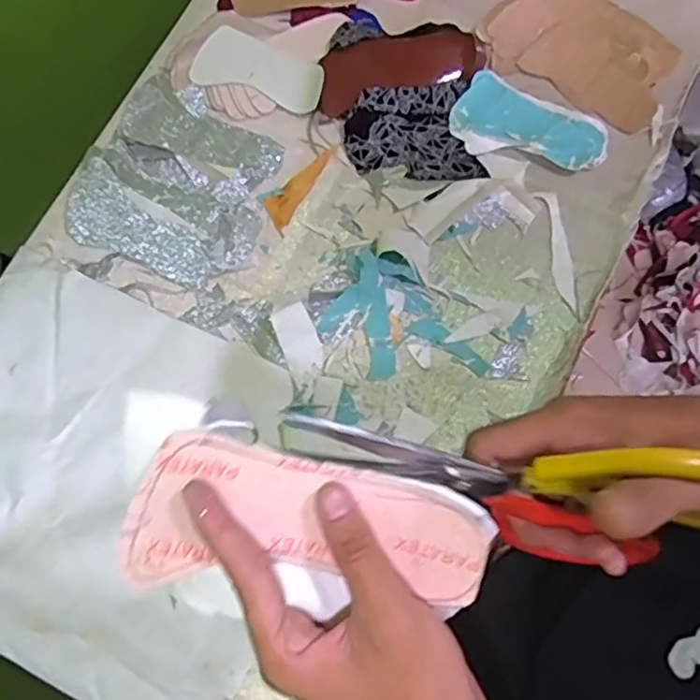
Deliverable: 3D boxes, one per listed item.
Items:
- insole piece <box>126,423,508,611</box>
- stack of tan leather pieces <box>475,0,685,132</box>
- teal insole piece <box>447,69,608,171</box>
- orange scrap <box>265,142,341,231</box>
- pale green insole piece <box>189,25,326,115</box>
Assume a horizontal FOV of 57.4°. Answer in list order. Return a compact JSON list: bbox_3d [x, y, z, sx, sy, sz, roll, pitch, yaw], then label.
[{"bbox_3d":[-0.020,0.077,0.288,0.160,0.019,0.063,6,75,6],"label":"insole piece"},{"bbox_3d":[0.277,-0.367,0.759,0.220,0.026,0.132,29,101,8],"label":"stack of tan leather pieces"},{"bbox_3d":[0.209,-0.260,0.735,0.177,0.022,0.082,20,76,6],"label":"teal insole piece"},{"bbox_3d":[-0.055,-0.195,0.741,0.034,0.020,0.116,37,78,10],"label":"orange scrap"},{"bbox_3d":[-0.105,-0.330,0.752,0.154,0.010,0.067,18,99,3],"label":"pale green insole piece"}]

